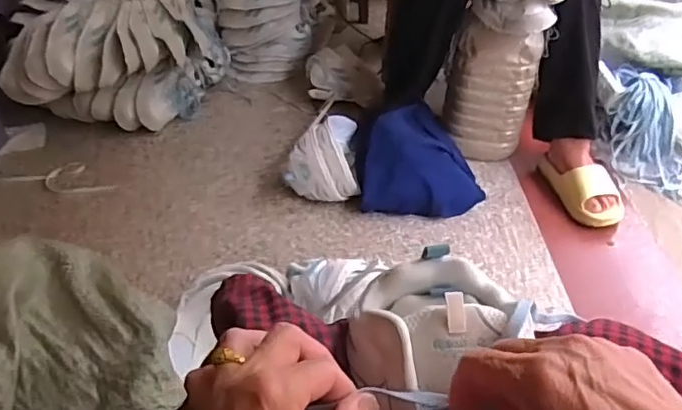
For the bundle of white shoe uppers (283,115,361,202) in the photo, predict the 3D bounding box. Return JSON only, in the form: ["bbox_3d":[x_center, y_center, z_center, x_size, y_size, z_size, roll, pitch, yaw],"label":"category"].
[{"bbox_3d":[-0.031,-0.108,1.245,0.145,0.151,0.207,3,40,3],"label":"bundle of white shoe uppers"}]

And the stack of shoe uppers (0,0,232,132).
[{"bbox_3d":[-0.555,-0.411,1.482,0.489,0.300,0.448,-6,40,-7],"label":"stack of shoe uppers"}]

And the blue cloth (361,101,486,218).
[{"bbox_3d":[0.163,-0.102,1.234,0.236,0.151,0.249,-1,40,-1],"label":"blue cloth"}]

